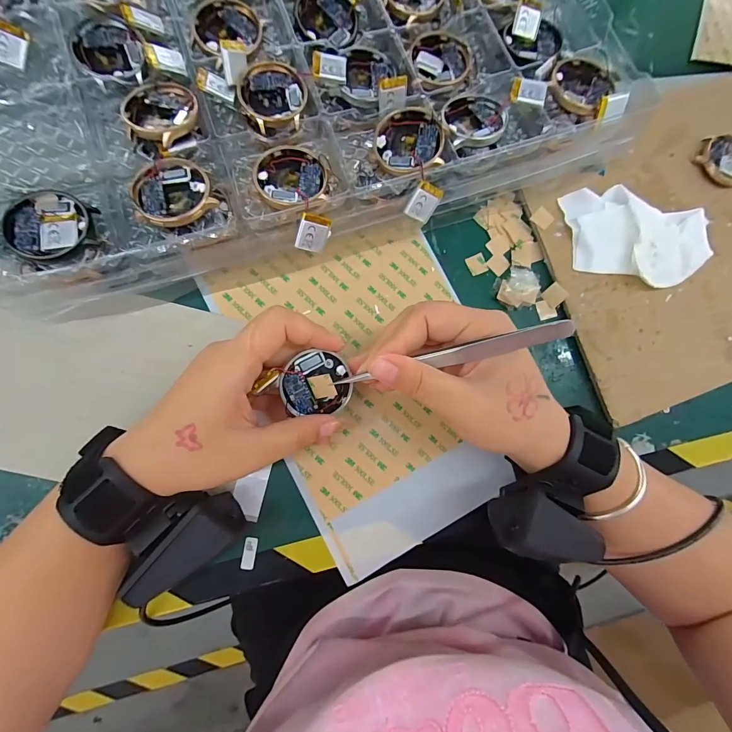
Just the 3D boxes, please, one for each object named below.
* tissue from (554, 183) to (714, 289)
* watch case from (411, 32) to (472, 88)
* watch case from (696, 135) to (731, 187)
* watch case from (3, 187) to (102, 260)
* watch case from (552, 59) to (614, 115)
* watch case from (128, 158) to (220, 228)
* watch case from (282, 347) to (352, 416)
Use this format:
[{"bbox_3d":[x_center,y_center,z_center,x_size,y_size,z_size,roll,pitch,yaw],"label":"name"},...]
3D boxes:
[{"bbox_3d":[0.216,-0.103,0.288,0.121,0.015,0.072,14,82,-5],"label":"tissue"},{"bbox_3d":[0.054,-0.221,0.258,0.041,0.006,0.046,-5,84,-7],"label":"watch case"},{"bbox_3d":[0.309,-0.178,0.310,0.045,0.006,0.048,20,82,-4],"label":"watch case"},{"bbox_3d":[-0.181,-0.080,0.208,0.046,0.012,0.042,26,80,-3],"label":"watch case"},{"bbox_3d":[0.150,-0.196,0.251,0.039,0.014,0.041,-44,90,-10],"label":"watch case"},{"bbox_3d":[-0.115,-0.104,0.218,0.043,0.015,0.041,-15,85,-9],"label":"watch case"},{"bbox_3d":[-0.030,0.010,0.218,0.040,0.012,0.038,0,100,-30],"label":"watch case"}]

